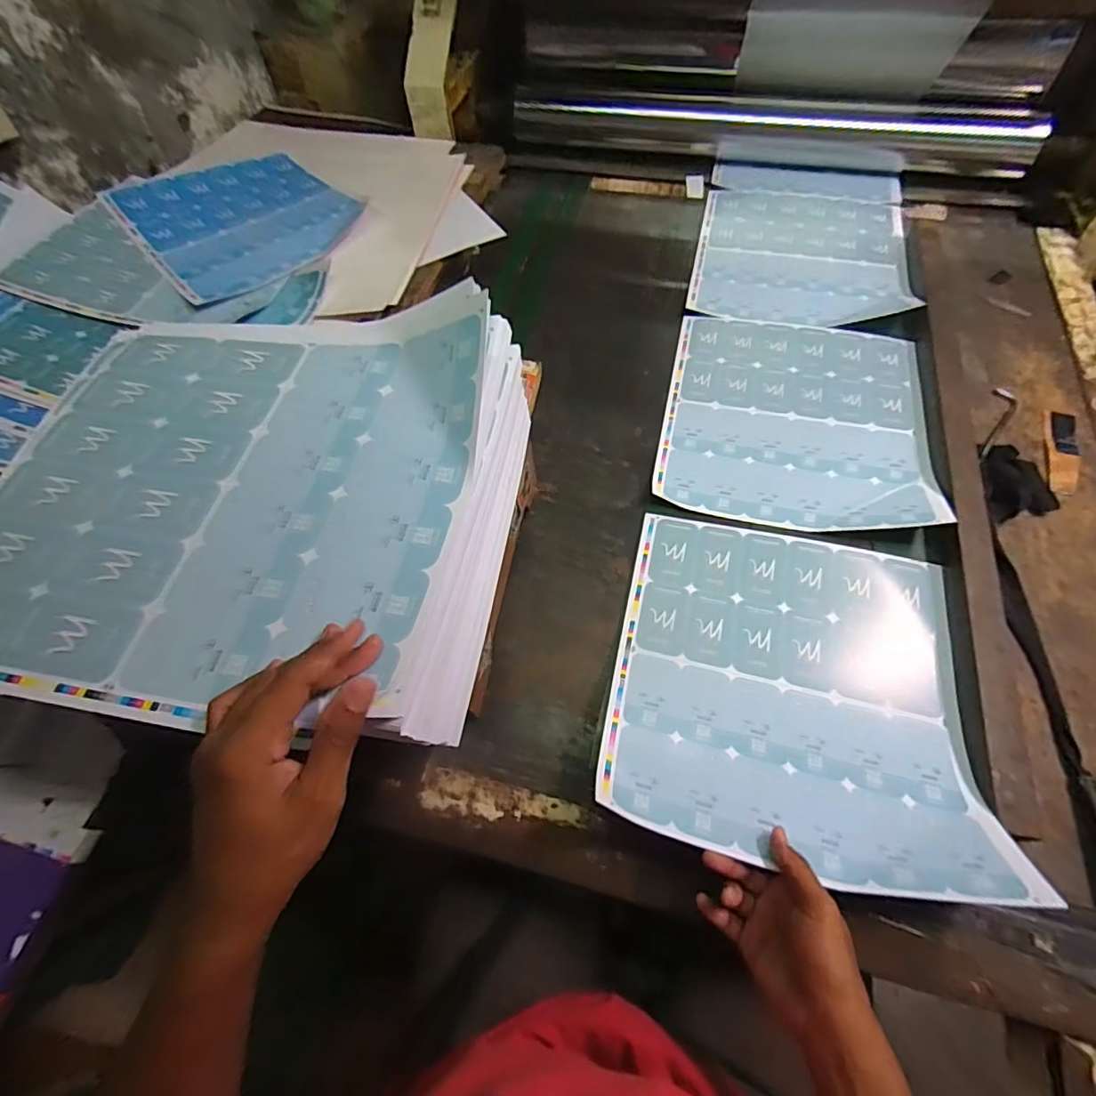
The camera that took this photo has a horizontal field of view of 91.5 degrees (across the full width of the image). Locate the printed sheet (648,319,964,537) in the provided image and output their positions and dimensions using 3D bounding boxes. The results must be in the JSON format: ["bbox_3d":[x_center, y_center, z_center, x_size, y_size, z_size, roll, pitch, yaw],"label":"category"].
[{"bbox_3d":[0.354,-0.200,0.770,0.347,0.033,0.387,11,62,9],"label":"printed sheet"}]

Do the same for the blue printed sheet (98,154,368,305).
[{"bbox_3d":[-0.519,-0.565,0.906,0.387,0.041,0.333,40,70,22],"label":"blue printed sheet"}]

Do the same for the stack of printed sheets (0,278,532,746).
[{"bbox_3d":[-0.247,-0.035,0.459,0.396,0.157,0.357,5,61,7],"label":"stack of printed sheets"}]

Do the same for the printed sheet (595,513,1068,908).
[{"bbox_3d":[0.256,0.127,0.559,0.355,0.095,0.371,11,62,10],"label":"printed sheet"}]

